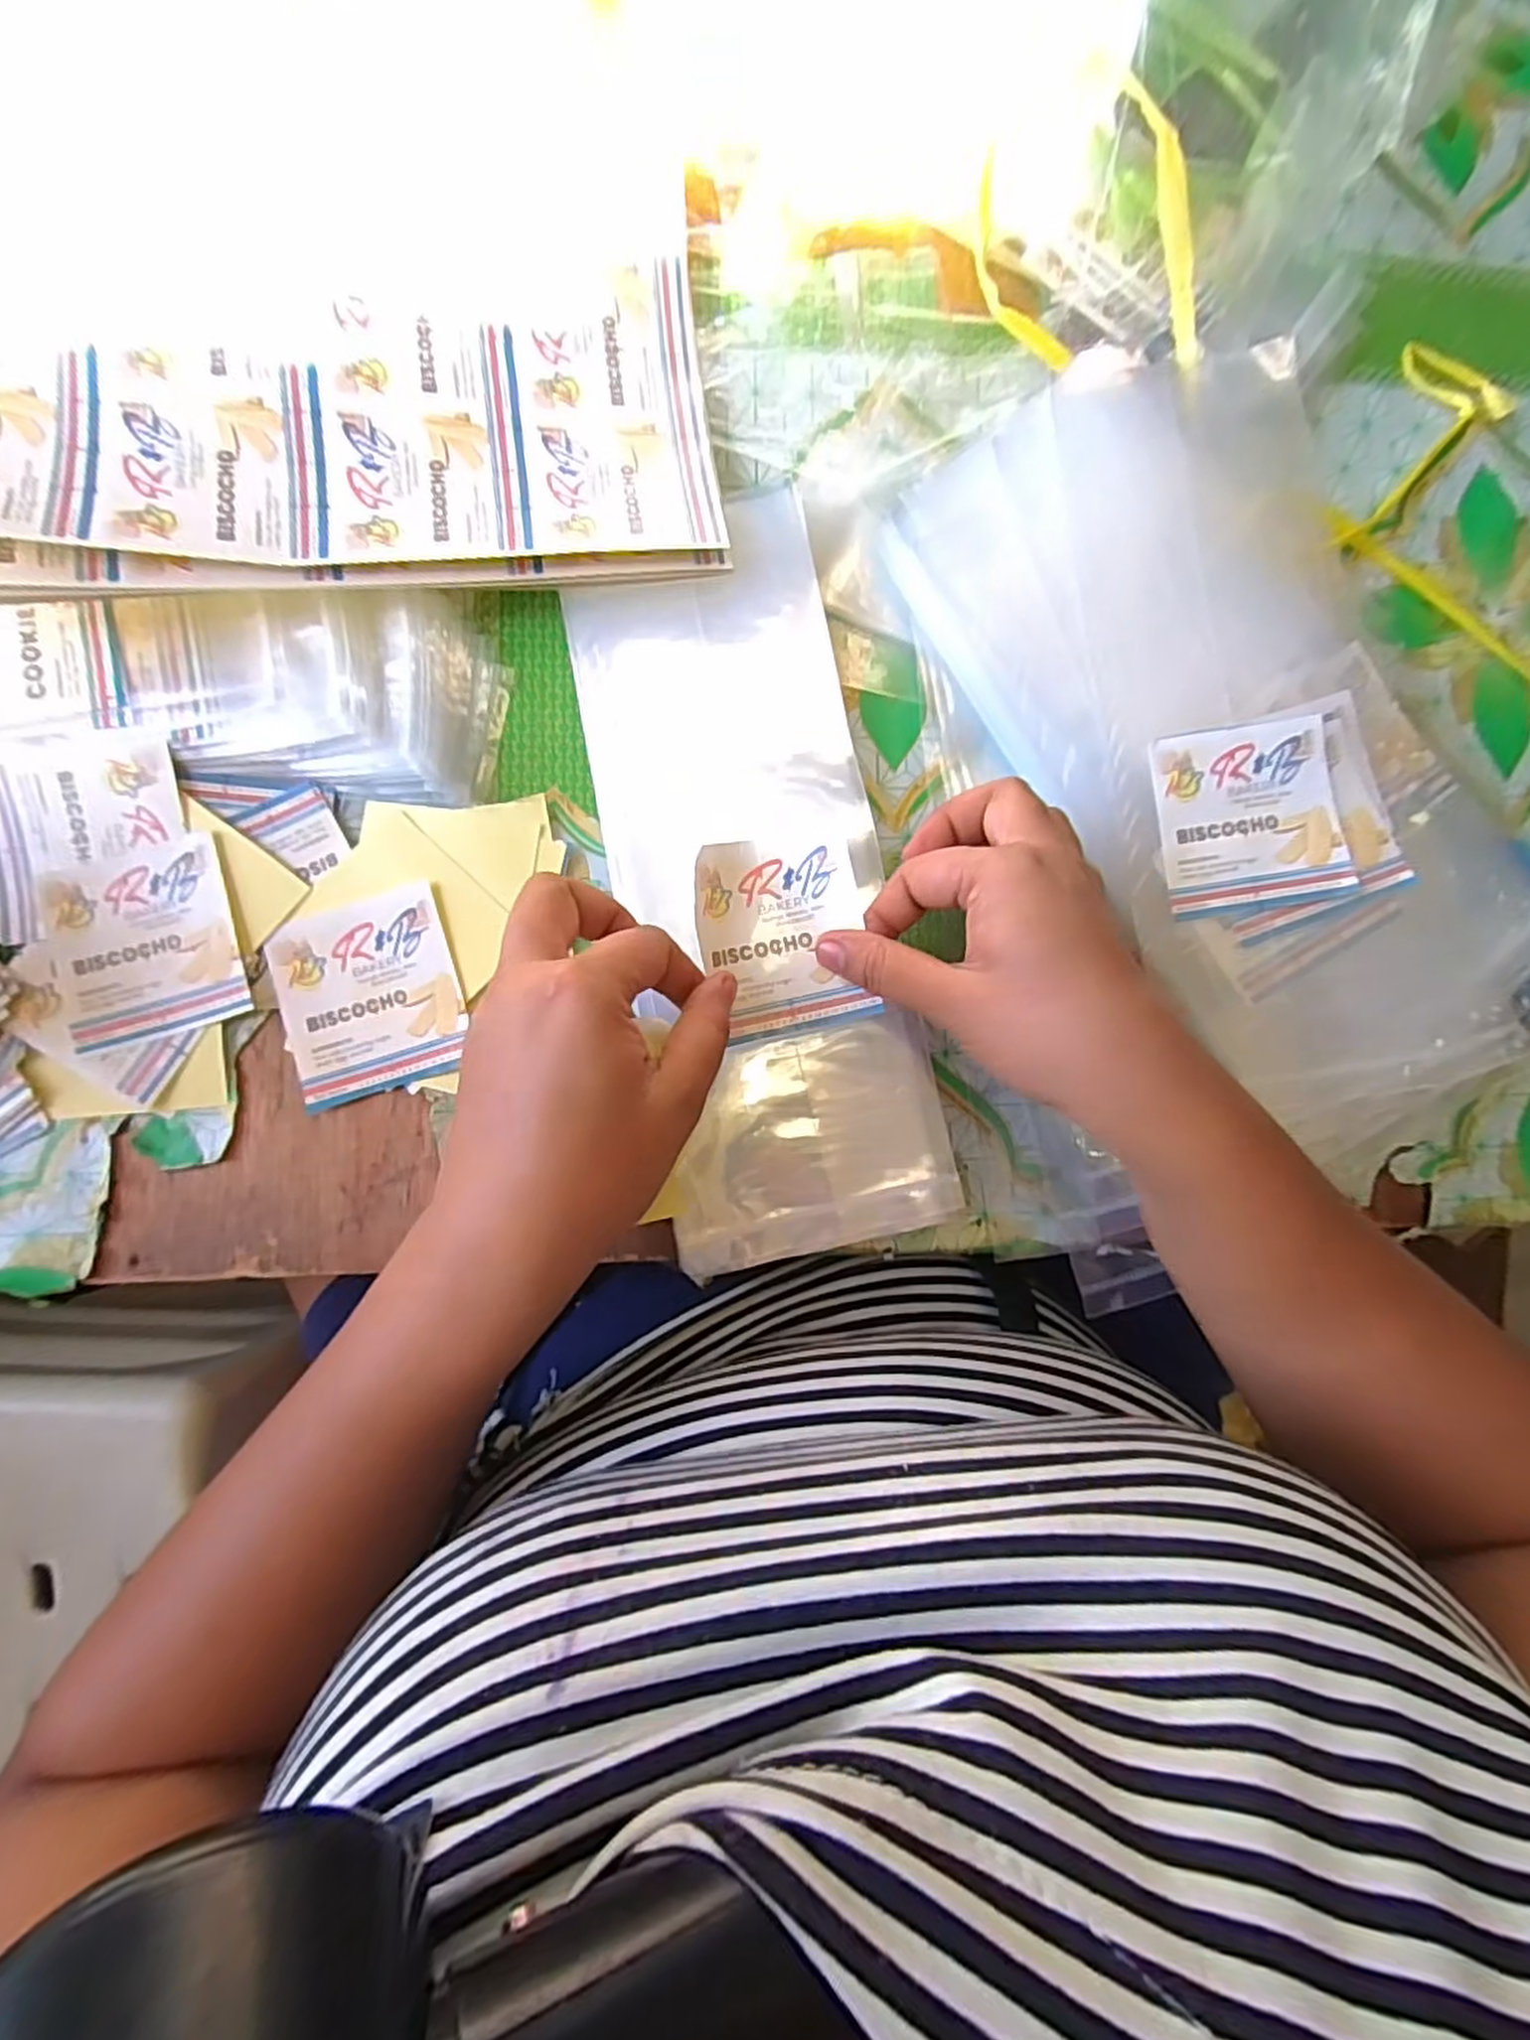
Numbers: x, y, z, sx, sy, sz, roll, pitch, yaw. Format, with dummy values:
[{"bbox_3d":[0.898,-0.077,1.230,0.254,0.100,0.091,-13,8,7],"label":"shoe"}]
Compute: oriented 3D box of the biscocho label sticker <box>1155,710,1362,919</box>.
[{"bbox_3d":[0.192,-0.080,0.304,0.068,0.006,0.072,-8,86,-5],"label":"biscocho label sticker"}]

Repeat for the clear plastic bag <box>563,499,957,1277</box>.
[{"bbox_3d":[-0.002,-0.056,0.297,0.107,0.033,0.290,-10,87,-4],"label":"clear plastic bag"}]

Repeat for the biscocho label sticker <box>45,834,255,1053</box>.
[{"bbox_3d":[-0.239,-0.030,0.298,0.066,0.004,0.071,-15,87,-6],"label":"biscocho label sticker"}]

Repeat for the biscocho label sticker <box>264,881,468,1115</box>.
[{"bbox_3d":[-0.154,-0.009,0.303,0.068,0.004,0.072,-17,87,-6],"label":"biscocho label sticker"}]

